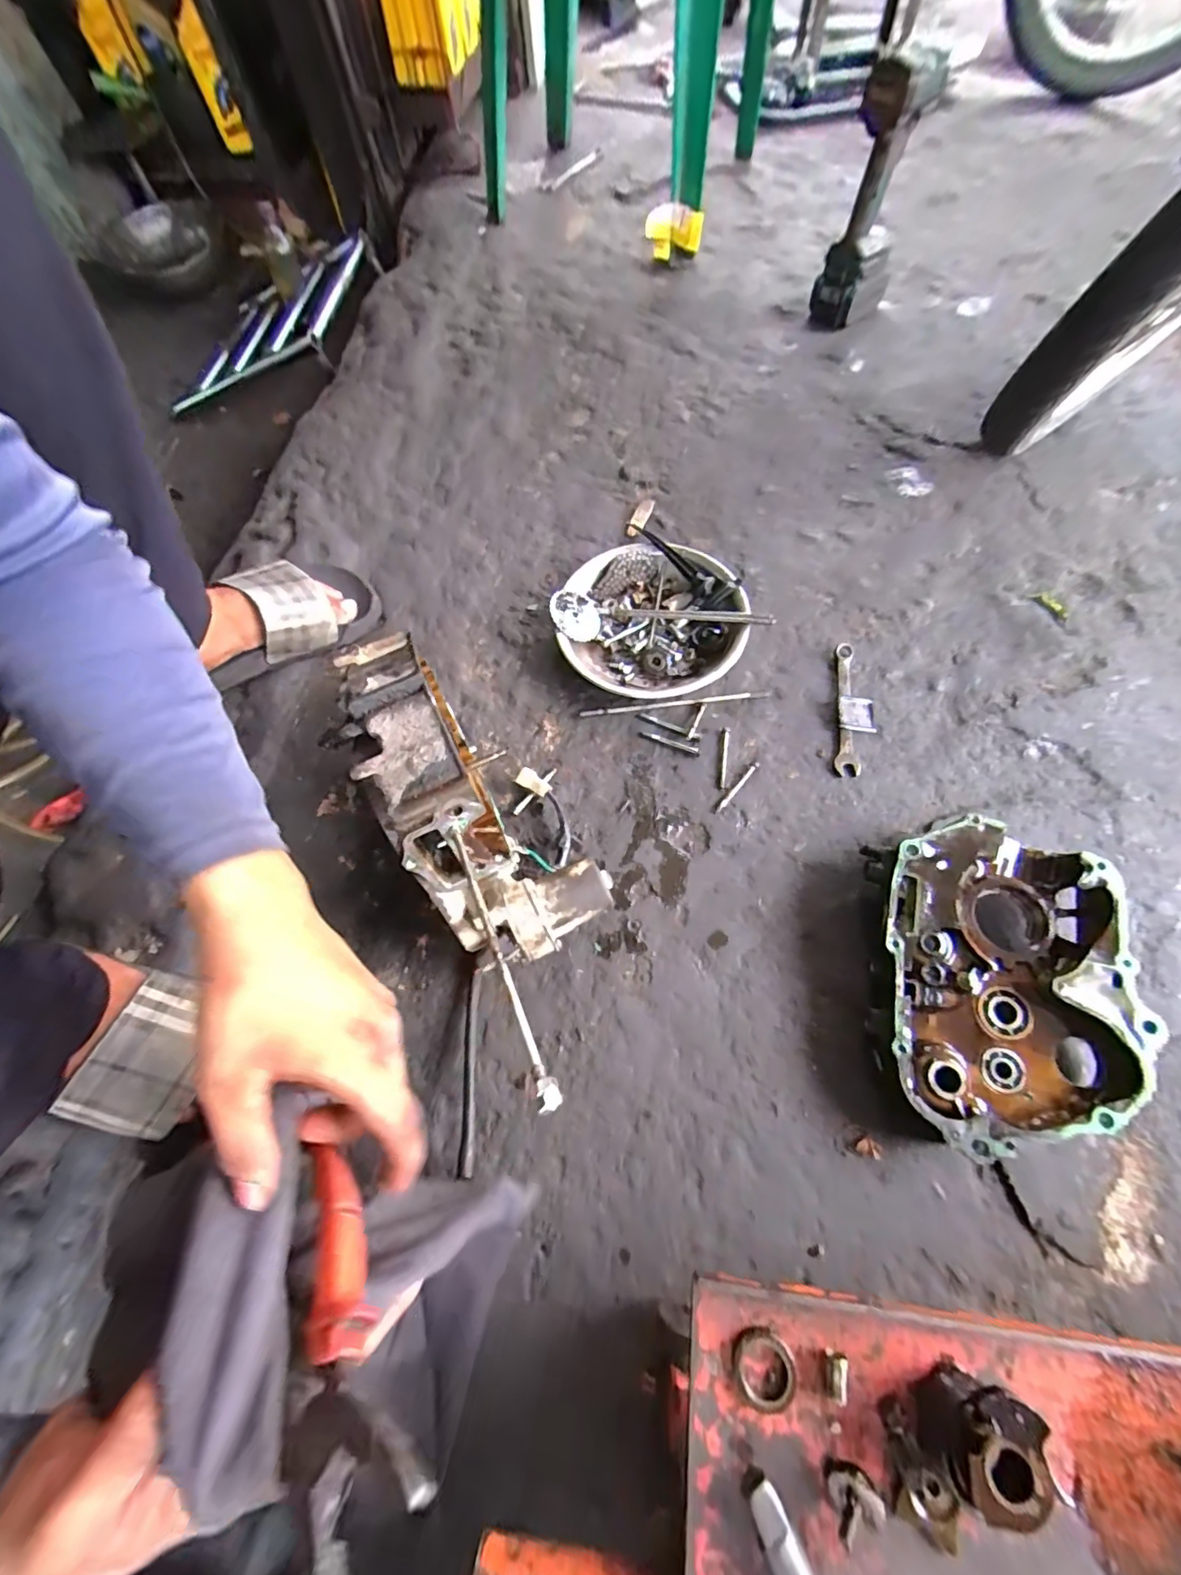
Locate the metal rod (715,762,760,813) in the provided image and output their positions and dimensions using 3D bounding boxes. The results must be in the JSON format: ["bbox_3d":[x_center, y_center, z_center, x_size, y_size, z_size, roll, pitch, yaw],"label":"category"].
[{"bbox_3d":[0.148,-0.001,0.533,0.007,0.006,0.070,36,72,18],"label":"metal rod"}]

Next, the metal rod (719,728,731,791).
[{"bbox_3d":[0.138,-0.031,0.549,0.008,0.004,0.073,9,66,7],"label":"metal rod"}]

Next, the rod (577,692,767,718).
[{"bbox_3d":[0.092,-0.092,0.578,0.206,0.007,0.009,-7,65,0],"label":"rod"}]

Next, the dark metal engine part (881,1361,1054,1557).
[{"bbox_3d":[0.148,0.269,0.214,0.062,0.035,0.042,-42,70,-15],"label":"dark metal engine part"}]

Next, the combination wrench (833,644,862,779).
[{"bbox_3d":[0.274,-0.085,0.565,0.025,0.012,0.160,9,66,7],"label":"combination wrench"}]

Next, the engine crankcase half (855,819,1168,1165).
[{"bbox_3d":[0.325,0.151,0.426,0.179,0.065,0.247,3,66,5],"label":"engine crankcase half"}]

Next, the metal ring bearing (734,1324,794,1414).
[{"bbox_3d":[0.078,0.261,0.238,0.028,0.006,0.028,-1,65,3],"label":"metal ring bearing"}]

